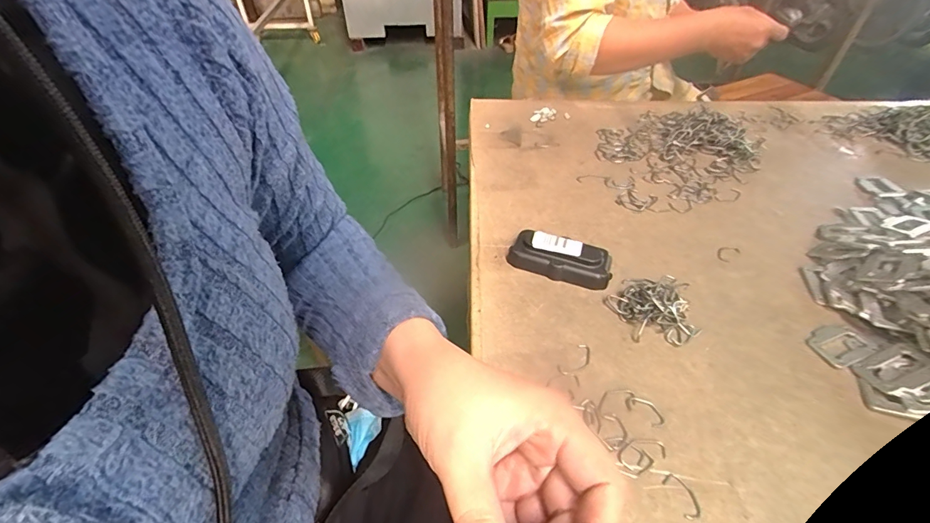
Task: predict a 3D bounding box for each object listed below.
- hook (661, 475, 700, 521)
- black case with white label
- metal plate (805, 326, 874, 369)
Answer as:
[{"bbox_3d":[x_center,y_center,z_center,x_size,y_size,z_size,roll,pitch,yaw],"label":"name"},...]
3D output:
[{"bbox_3d":[0.158,0.169,0.302,0.015,0.004,0.030,-14,48,-14],"label":"hook"},{"bbox_3d":[0.103,-0.004,0.453,0.106,0.032,0.039,16,47,14],"label":"black case with white label"},{"bbox_3d":[0.353,0.078,0.395,0.048,0.008,0.038,-14,48,-15],"label":"metal plate"}]

